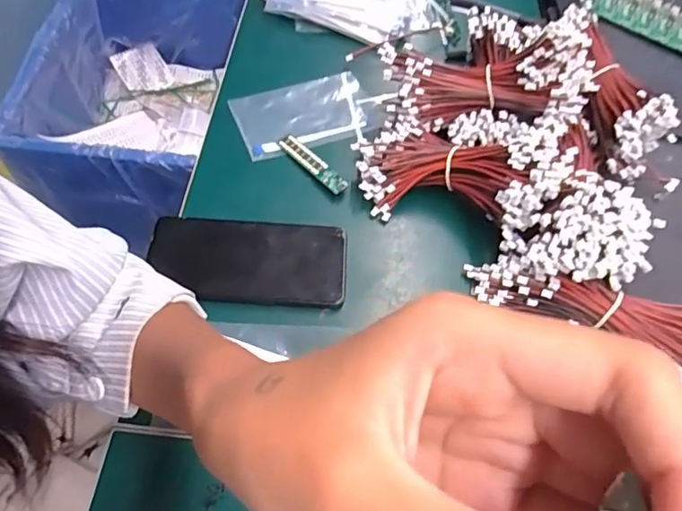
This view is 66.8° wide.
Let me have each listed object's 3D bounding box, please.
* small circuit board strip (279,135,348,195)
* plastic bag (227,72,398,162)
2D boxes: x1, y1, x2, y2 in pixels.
[{"bbox_3d":[-0.026,-0.084,0.469,0.017,0.008,0.080,-38,69,-25],"label":"small circuit board strip"},{"bbox_3d":[-0.025,-0.141,0.505,0.151,0.007,0.077,-18,62,-16],"label":"plastic bag"}]

